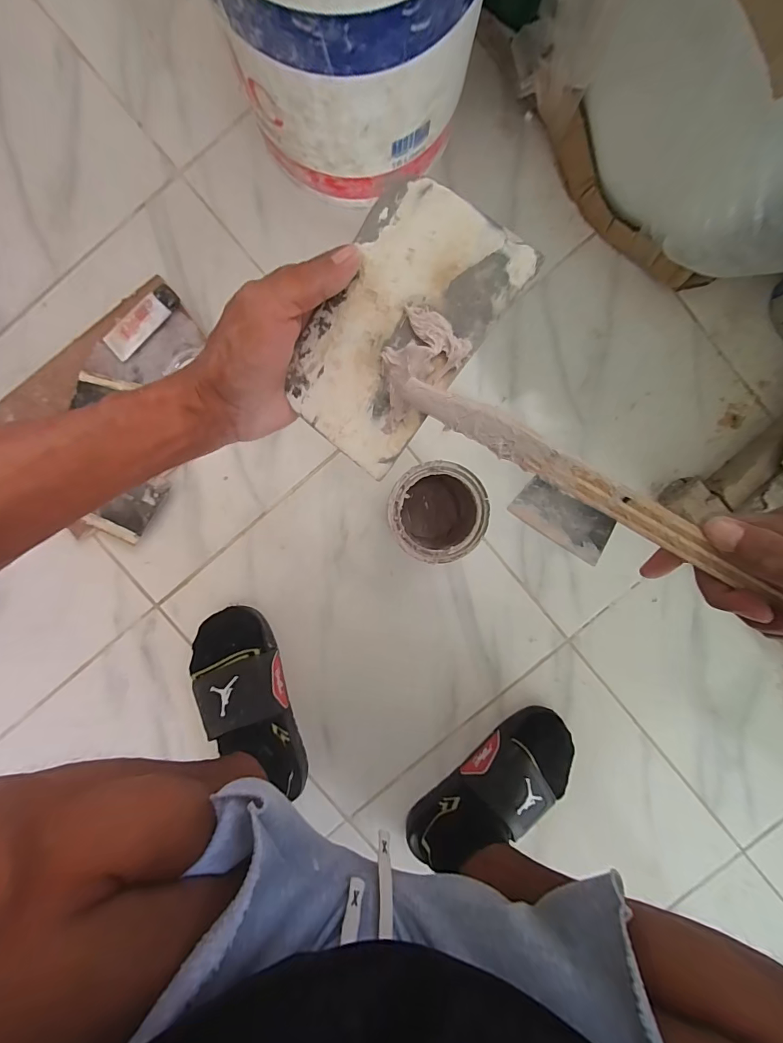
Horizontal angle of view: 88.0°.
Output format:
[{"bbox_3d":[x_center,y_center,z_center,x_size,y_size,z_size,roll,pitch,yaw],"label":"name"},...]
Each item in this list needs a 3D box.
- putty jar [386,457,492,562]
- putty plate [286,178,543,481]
[{"bbox_3d":[0.050,-0.013,0.492,0.101,0.133,0.102,0,93,0],"label":"putty jar"},{"bbox_3d":[-0.002,-0.106,0.231,0.091,0.009,0.142,42,112,8],"label":"putty plate"}]

